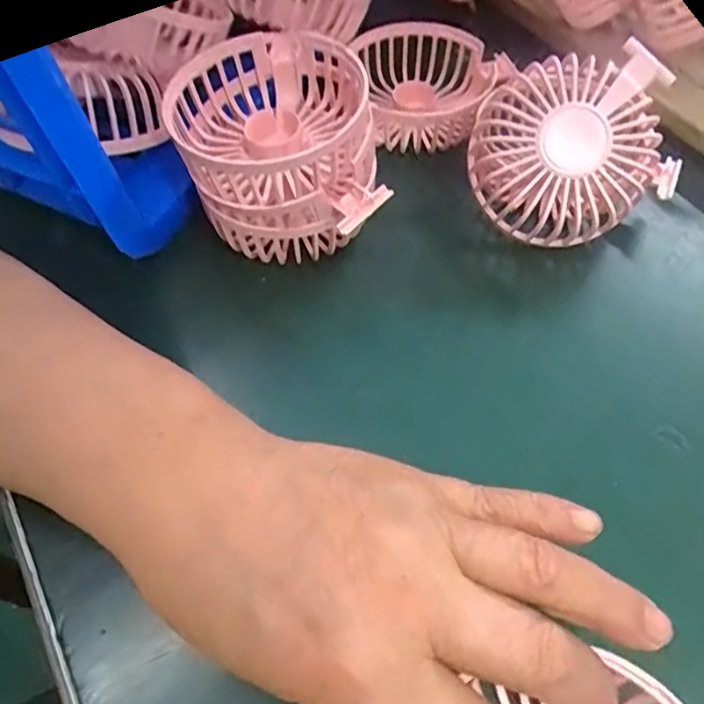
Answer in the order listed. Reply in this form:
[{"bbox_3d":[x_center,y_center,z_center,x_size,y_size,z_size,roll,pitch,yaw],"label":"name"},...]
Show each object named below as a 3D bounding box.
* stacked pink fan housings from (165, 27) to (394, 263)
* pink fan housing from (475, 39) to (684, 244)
[{"bbox_3d":[-0.035,-0.093,0.297,0.101,0.076,0.090,2,57,1],"label":"stacked pink fan housings"},{"bbox_3d":[0.107,-0.100,0.296,0.090,0.080,0.058,-8,38,29],"label":"pink fan housing"}]

